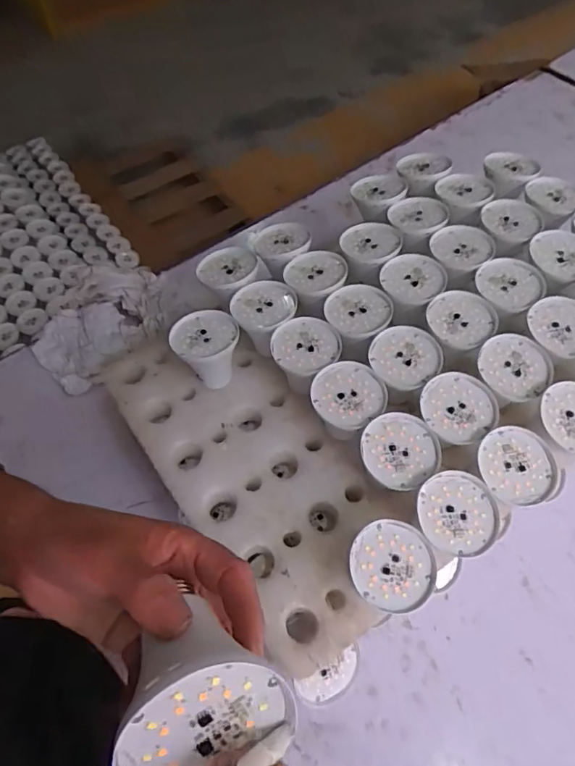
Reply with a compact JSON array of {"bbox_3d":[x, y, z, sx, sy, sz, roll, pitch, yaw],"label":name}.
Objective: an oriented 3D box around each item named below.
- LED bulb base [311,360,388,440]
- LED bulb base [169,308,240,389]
[{"bbox_3d":[0.057,0.023,0.492,0.063,0.057,0.064,-2,57,3],"label":"LED bulb base"},{"bbox_3d":[-0.078,-0.033,0.529,0.063,0.057,0.061,-2,57,3],"label":"LED bulb base"}]

